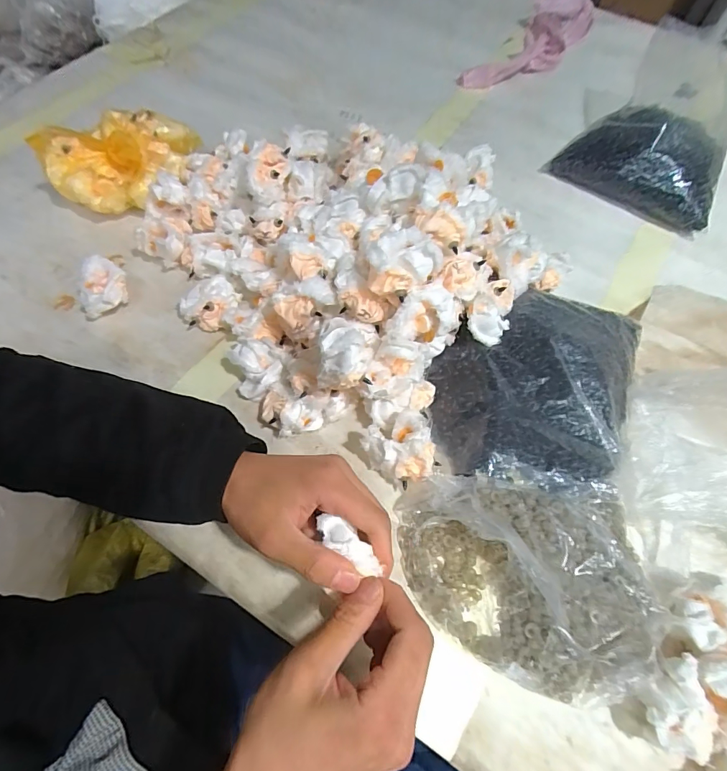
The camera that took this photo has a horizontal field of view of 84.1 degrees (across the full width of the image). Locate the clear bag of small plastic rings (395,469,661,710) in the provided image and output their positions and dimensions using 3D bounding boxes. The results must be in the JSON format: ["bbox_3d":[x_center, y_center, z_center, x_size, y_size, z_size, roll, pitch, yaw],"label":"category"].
[{"bbox_3d":[0.123,0.145,0.304,0.185,0.036,0.146,6,64,2],"label":"clear bag of small plastic rings"}]

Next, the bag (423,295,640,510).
[{"bbox_3d":[0.160,-0.003,0.381,0.182,0.049,0.213,18,65,7],"label":"bag"}]

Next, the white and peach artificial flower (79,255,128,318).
[{"bbox_3d":[-0.264,-0.097,0.407,0.047,0.036,0.053,-2,64,-2],"label":"white and peach artificial flower"}]

